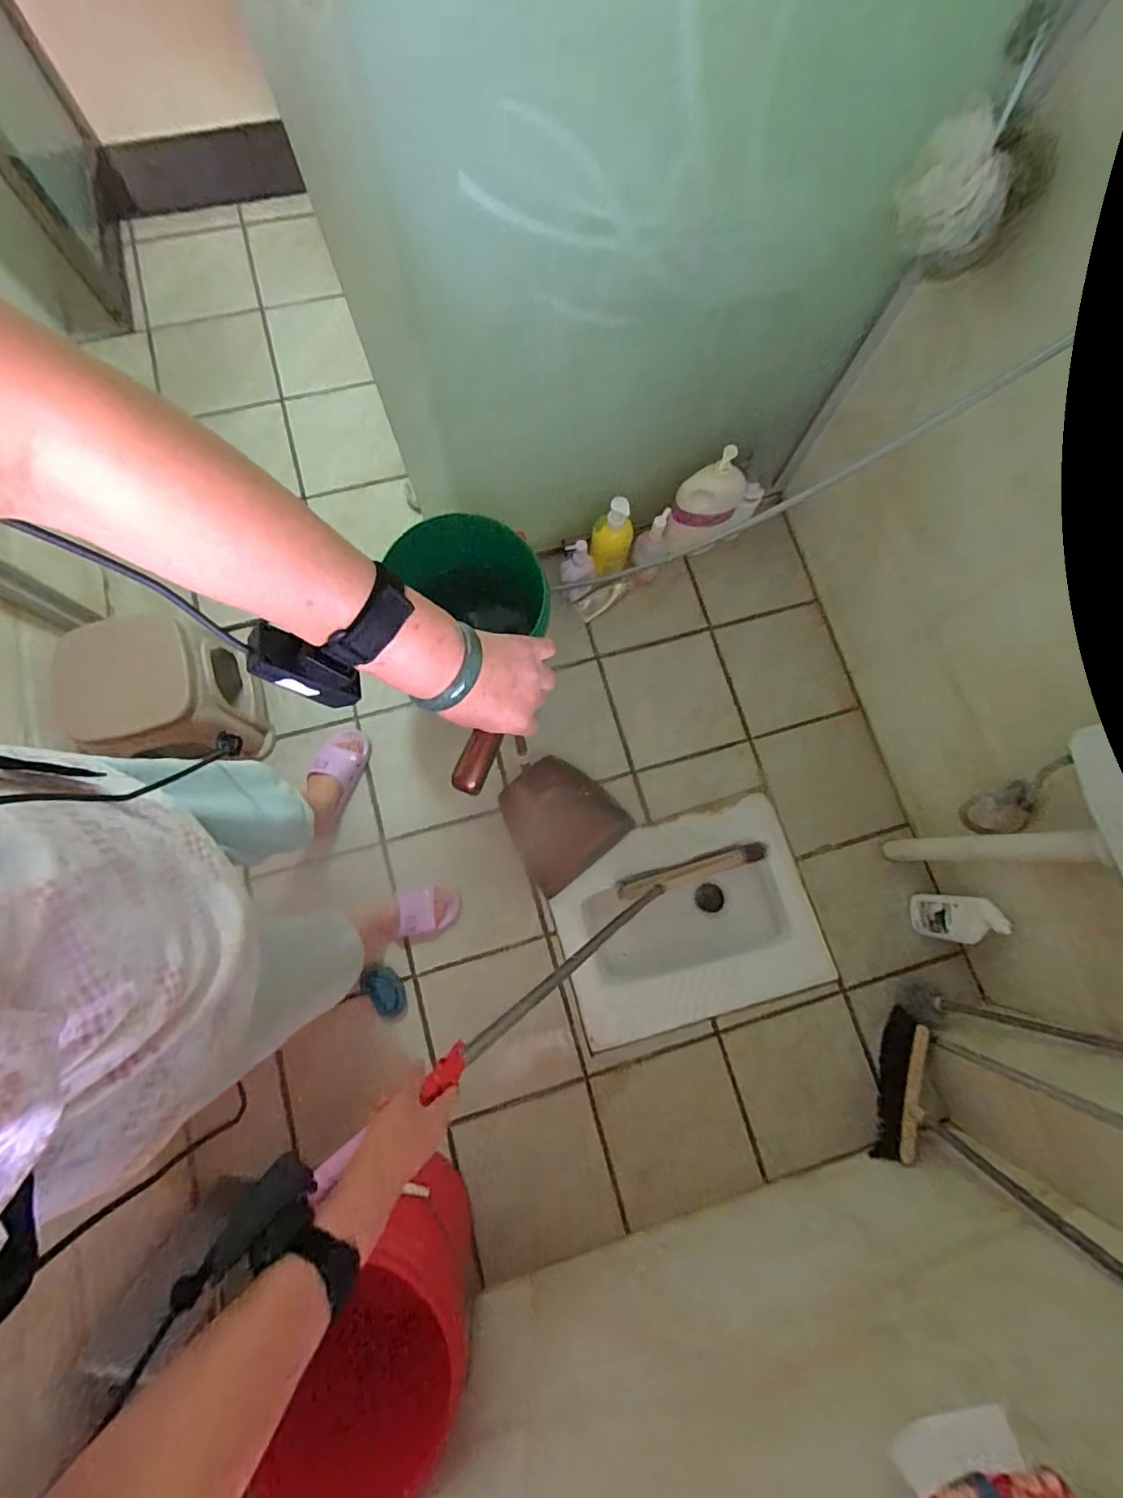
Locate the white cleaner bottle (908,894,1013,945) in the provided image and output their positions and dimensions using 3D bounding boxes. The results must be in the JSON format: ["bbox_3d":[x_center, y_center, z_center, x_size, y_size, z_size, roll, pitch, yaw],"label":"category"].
[{"bbox_3d":[0.821,0.356,1.129,0.075,0.202,0.097,4,78,0],"label":"white cleaner bottle"}]

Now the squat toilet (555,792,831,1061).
[{"bbox_3d":[0.281,0.403,1.299,0.564,0.200,0.424,-16,80,-4],"label":"squat toilet"}]

